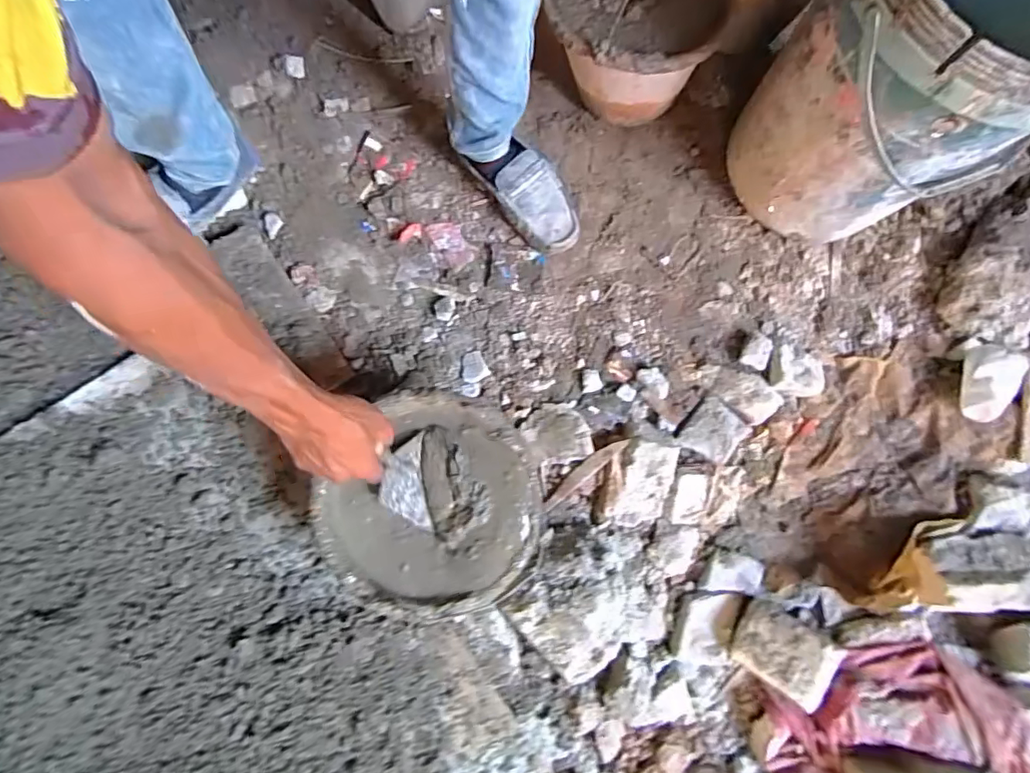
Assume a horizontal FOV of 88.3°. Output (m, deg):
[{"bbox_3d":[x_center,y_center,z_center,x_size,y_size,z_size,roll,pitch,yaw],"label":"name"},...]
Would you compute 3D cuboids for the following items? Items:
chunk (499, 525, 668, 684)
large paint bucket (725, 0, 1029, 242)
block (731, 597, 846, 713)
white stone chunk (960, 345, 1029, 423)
[{"bbox_3d":[0.108,0.290,0.715,0.195,0.096,0.192,0,77,-1],"label":"chunk"},{"bbox_3d":[0.480,-0.372,0.648,0.287,0.361,0.323,43,80,8],"label":"large paint bucket"},{"bbox_3d":[0.360,0.352,0.708,0.123,0.064,0.100,32,81,35],"label":"block"},{"bbox_3d":[0.664,-0.004,0.749,0.061,0.060,0.109,25,78,5],"label":"white stone chunk"}]

